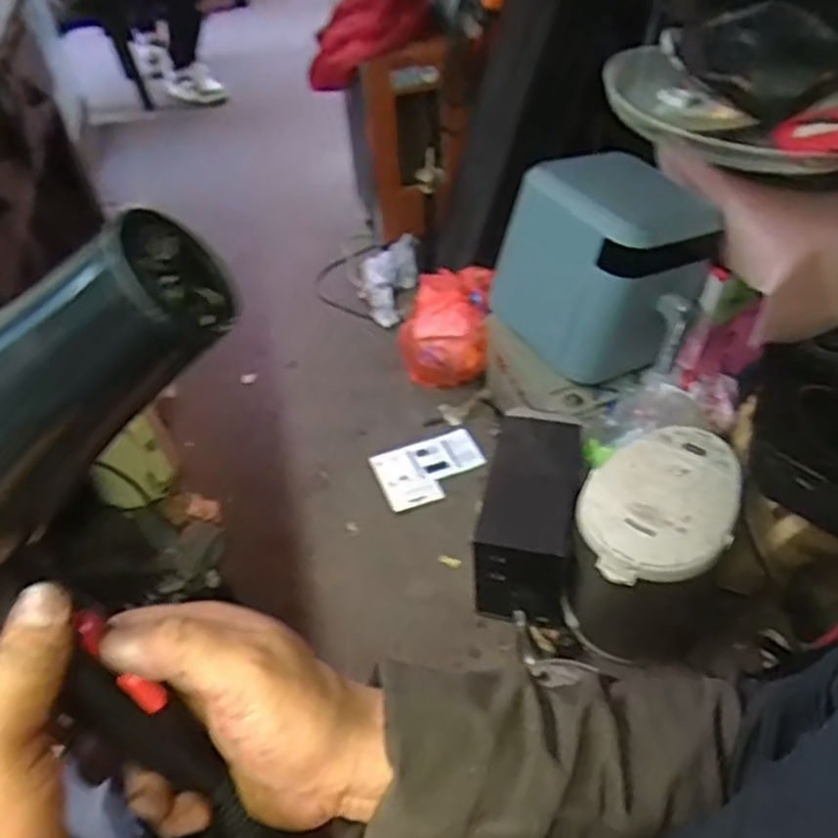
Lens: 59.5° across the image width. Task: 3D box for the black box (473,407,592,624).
[{"bbox_3d":[0.191,0.162,1.249,0.150,0.205,0.288,9,47,12],"label":"black box"}]

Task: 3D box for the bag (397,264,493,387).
[{"bbox_3d":[0.061,-0.208,1.645,0.210,0.198,0.176,4,46,7],"label":"bag"}]

